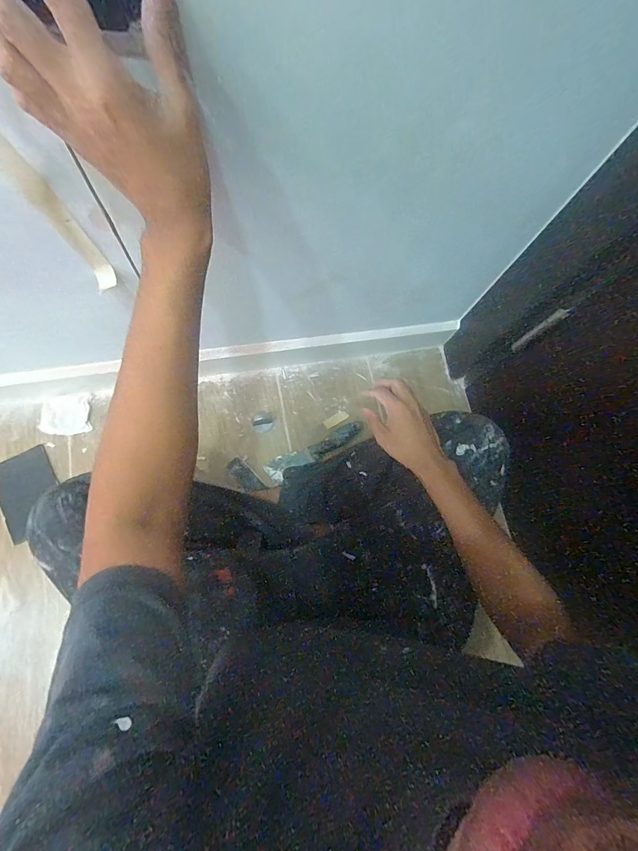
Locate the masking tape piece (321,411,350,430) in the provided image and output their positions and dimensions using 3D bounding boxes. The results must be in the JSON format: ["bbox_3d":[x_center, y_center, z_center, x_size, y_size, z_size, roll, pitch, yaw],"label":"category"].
[{"bbox_3d":[0.039,-0.014,0.861,0.060,0.004,0.023,-31,77,-13],"label":"masking tape piece"}]

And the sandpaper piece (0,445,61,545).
[{"bbox_3d":[-0.588,0.134,0.752,0.116,0.006,0.169,-28,78,-6],"label":"sandpaper piece"}]

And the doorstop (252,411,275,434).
[{"bbox_3d":[-0.124,-0.009,0.828,0.047,0.015,0.046,2,75,-7],"label":"doorstop"}]

